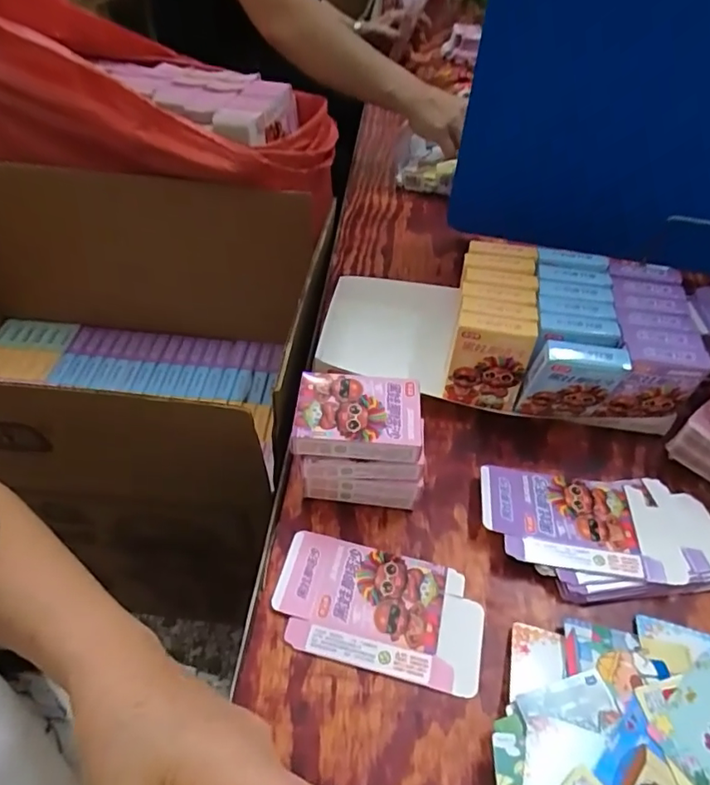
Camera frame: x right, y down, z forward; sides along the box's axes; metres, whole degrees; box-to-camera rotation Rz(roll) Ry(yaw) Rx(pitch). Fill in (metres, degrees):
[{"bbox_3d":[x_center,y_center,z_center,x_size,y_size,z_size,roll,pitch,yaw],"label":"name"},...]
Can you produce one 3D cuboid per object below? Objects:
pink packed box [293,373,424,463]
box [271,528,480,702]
[{"bbox_3d":[0.003,0.015,0.402,0.090,0.023,0.067,3,49,1],"label":"pink packed box"},{"bbox_3d":[0.016,0.154,0.387,0.147,0.004,0.083,12,50,7],"label":"box"}]

